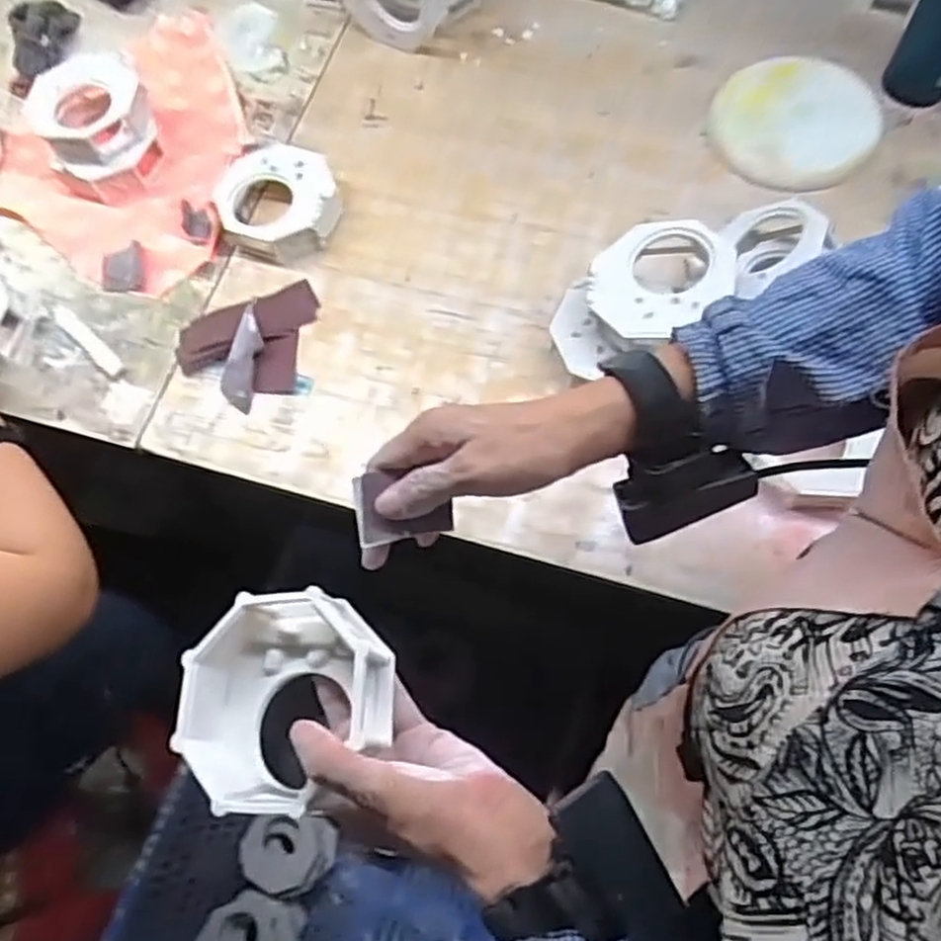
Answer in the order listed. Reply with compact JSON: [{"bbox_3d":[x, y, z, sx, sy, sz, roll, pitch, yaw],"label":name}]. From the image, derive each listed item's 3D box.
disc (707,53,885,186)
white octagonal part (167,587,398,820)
[{"bbox_3d":[0.340,-0.369,0.794,0.169,0.027,0.161,28,71,12],"label":"disc"},{"bbox_3d":[-0.105,0.125,0.419,0.116,0.056,0.110,-43,73,-14],"label":"white octagonal part"}]

